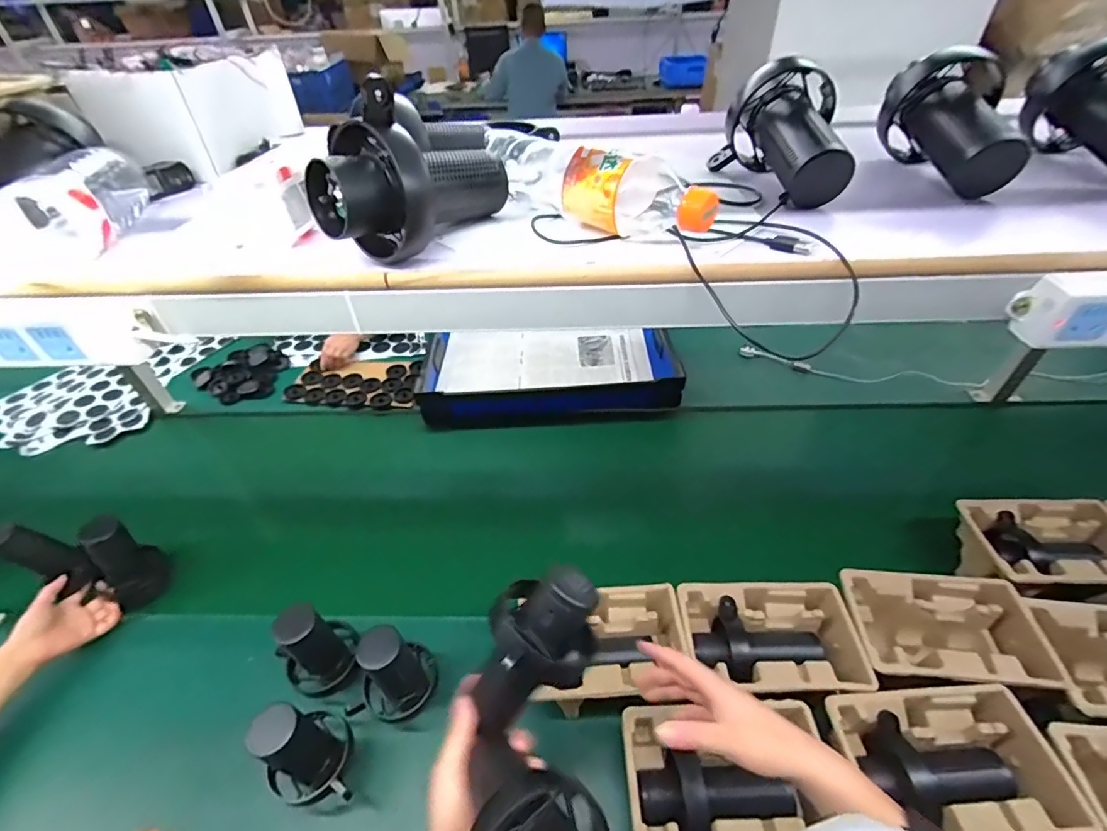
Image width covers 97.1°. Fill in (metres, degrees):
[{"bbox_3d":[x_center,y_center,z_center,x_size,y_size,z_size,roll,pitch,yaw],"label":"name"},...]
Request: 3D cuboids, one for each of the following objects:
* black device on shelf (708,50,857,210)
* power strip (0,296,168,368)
[{"bbox_3d":[0.230,-0.267,0.479,0.089,0.098,0.165,-10,61,-9],"label":"black device on shelf"},{"bbox_3d":[-0.436,-0.072,0.417,0.180,0.057,0.031,-3,43,0],"label":"power strip"}]

